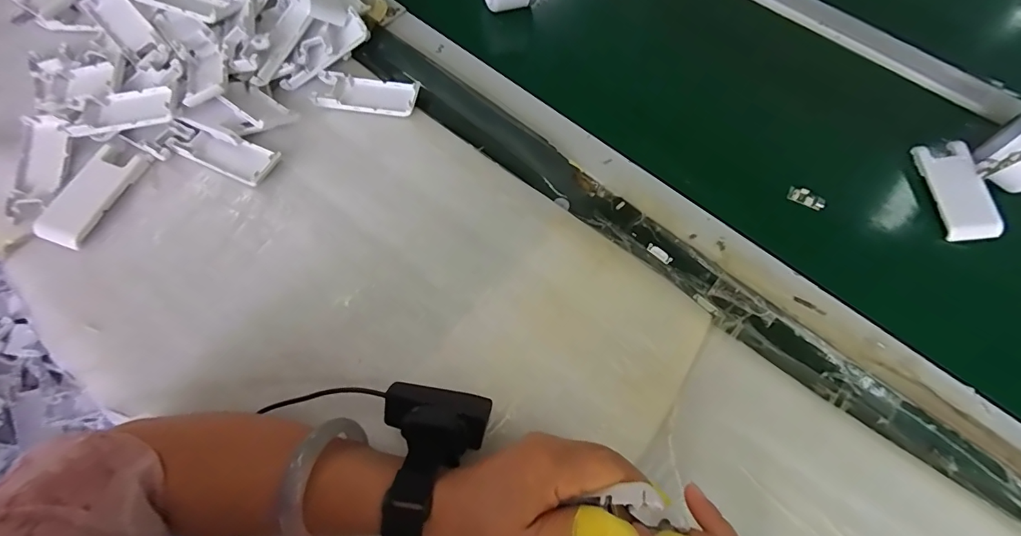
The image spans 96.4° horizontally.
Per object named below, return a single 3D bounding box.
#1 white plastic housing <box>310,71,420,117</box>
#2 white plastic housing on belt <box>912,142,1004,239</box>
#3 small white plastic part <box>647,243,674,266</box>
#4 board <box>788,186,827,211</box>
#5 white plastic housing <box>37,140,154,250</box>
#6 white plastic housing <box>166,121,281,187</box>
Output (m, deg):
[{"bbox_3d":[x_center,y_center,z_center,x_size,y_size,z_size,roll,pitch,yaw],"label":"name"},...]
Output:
[{"bbox_3d":[-0.146,-0.176,0.464,0.104,0.014,0.043,9,65,3],"label":"white plastic housing"},{"bbox_3d":[0.423,-0.074,0.434,0.039,0.011,0.101,-12,64,26],"label":"white plastic housing on belt"},{"bbox_3d":[0.134,-0.013,0.409,0.024,0.004,0.010,37,70,15],"label":"small white plastic part"},{"bbox_3d":[0.285,-0.067,0.439,0.034,0.010,0.014,25,67,10],"label":"board"},{"bbox_3d":[-0.367,-0.064,0.401,0.037,0.019,0.097,18,66,7],"label":"white plastic housing"},{"bbox_3d":[-0.270,-0.109,0.427,0.100,0.019,0.038,22,67,9],"label":"white plastic housing"}]

